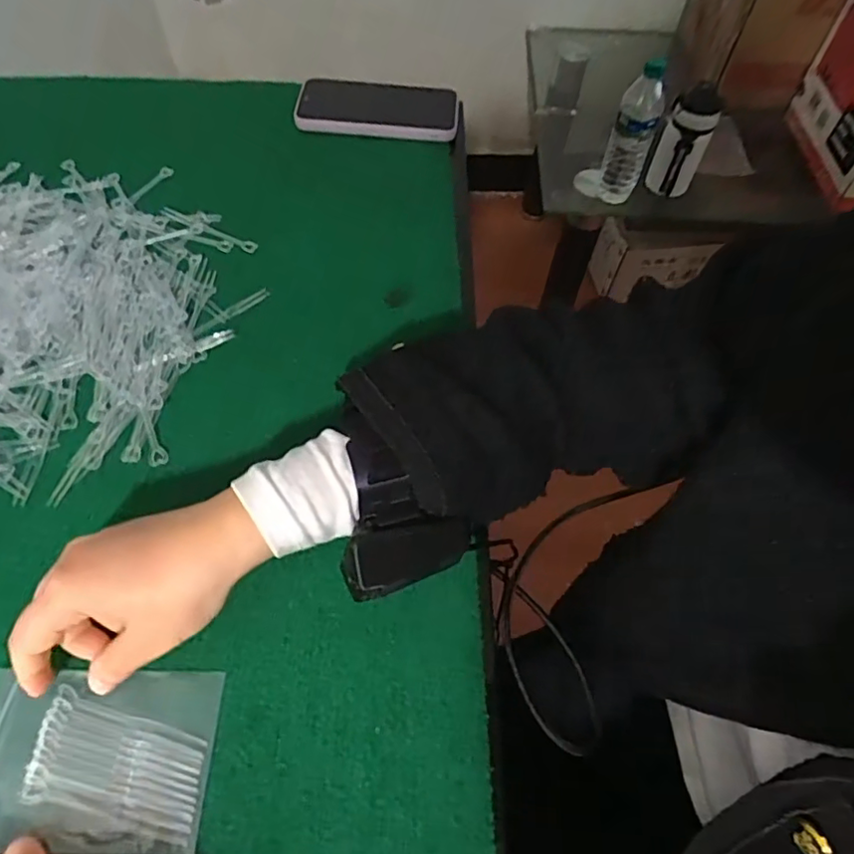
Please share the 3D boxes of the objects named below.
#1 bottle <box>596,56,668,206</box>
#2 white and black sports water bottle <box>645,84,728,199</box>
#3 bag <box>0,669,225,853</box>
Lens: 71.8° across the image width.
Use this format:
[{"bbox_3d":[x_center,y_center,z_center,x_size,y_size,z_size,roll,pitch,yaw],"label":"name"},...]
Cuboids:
[{"bbox_3d":[0.338,-0.479,0.974,0.068,0.227,0.067,18,60,9],"label":"bottle"},{"bbox_3d":[0.427,-0.469,0.984,0.079,0.162,0.077,21,61,9],"label":"white and black sports water bottle"},{"bbox_3d":[-0.171,0.166,0.297,0.119,0.013,0.079,1,60,-2],"label":"bag"}]

